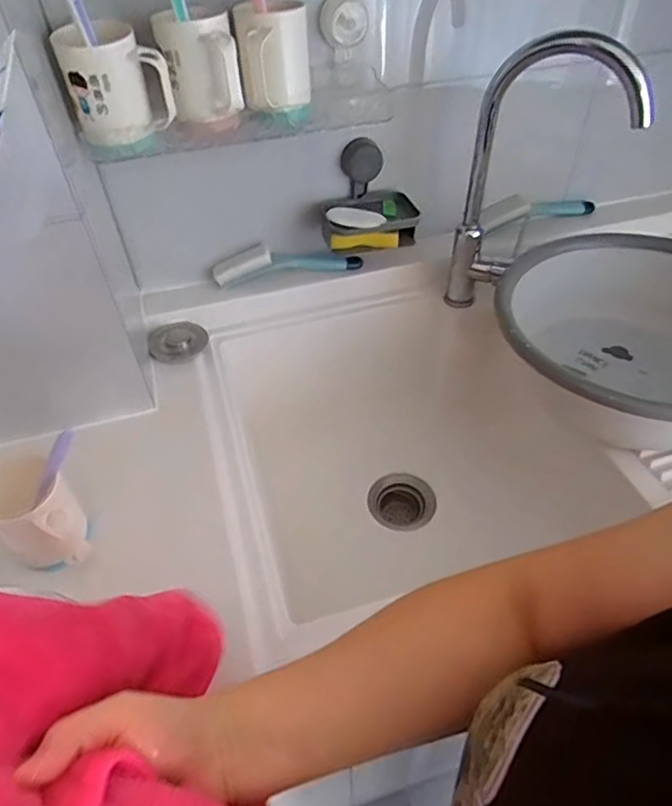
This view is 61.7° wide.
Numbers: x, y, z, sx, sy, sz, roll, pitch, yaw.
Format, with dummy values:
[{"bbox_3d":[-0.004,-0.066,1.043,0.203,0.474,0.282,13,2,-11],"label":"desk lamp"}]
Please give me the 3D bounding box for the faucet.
[{"bbox_3d":[0.260,-0.272,0.737,0.208,0.368,0.094,20,51,22],"label":"faucet"}]

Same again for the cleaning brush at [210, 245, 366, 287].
[{"bbox_3d":[-0.074,-0.217,0.862,0.224,0.053,0.030,-7,46,-3],"label":"cleaning brush"}]

